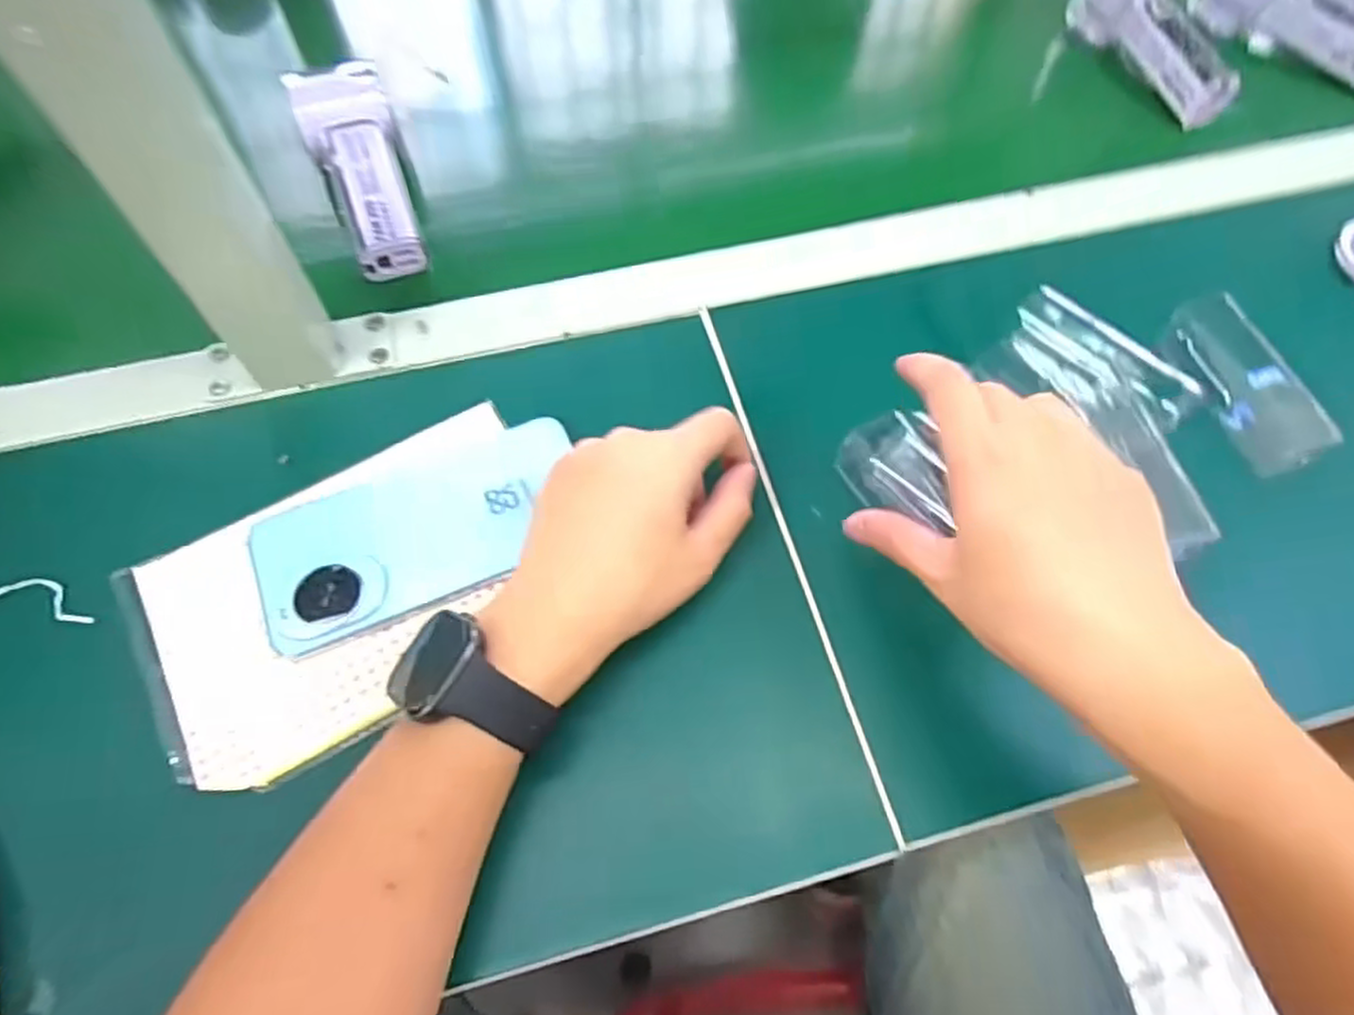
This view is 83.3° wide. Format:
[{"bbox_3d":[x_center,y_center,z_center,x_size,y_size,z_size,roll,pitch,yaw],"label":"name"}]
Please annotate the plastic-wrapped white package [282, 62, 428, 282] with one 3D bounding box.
[{"bbox_3d":[-0.195,-0.211,0.469,0.052,0.046,0.146,-18,64,-10],"label":"plastic-wrapped white package"}]

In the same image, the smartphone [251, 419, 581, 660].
[{"bbox_3d":[-0.122,0.009,0.370,0.156,0.011,0.070,-24,74,-17],"label":"smartphone"}]

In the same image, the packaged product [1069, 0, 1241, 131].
[{"bbox_3d":[0.345,-0.341,0.537,0.040,0.064,0.148,-20,64,-11],"label":"packaged product"}]

